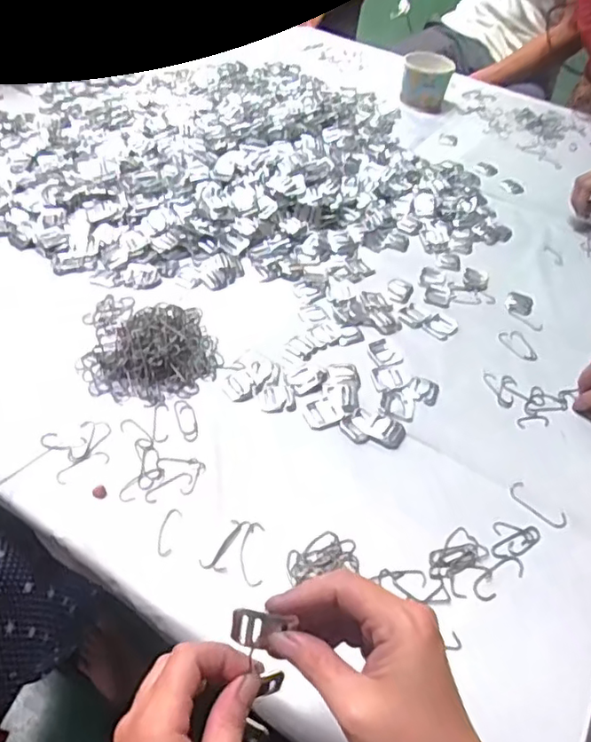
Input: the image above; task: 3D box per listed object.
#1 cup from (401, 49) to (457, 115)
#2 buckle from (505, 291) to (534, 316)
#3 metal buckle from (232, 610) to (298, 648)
[{"bbox_3d":[0.237,-0.523,1.068,0.087,0.076,0.090,12,46,4],"label":"cup"},{"bbox_3d":[0.269,-0.082,0.704,0.032,0.004,0.043,24,48,15],"label":"buckle"},{"bbox_3d":[-0.017,0.138,0.311,0.034,0.024,0.004,14,21,0],"label":"metal buckle"}]

